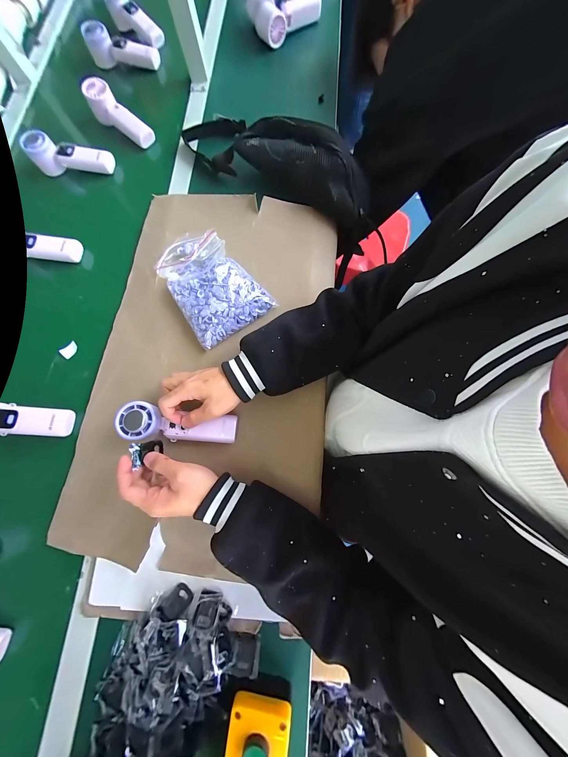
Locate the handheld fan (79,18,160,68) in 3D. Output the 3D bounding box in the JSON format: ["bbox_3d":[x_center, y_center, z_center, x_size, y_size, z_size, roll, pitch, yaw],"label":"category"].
[{"bbox_3d":[-0.381,-0.776,0.614,0.169,0.055,0.045,10,76,4],"label":"handheld fan"}]

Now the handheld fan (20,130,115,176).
[{"bbox_3d":[-0.440,-0.460,0.544,0.156,0.054,0.058,9,76,4],"label":"handheld fan"}]

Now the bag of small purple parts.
[{"bbox_3d":[-0.131,-0.168,0.459,0.141,0.049,0.202,-35,77,-7],"label":"bag of small purple parts"}]

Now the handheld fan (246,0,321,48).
[{"bbox_3d":[0.005,-0.883,0.623,0.185,0.057,0.116,-31,77,-6],"label":"handheld fan"}]

